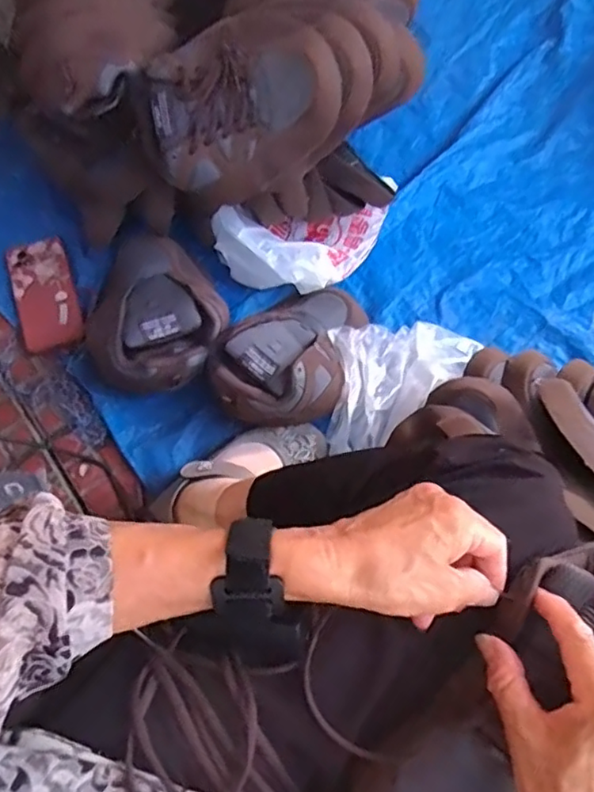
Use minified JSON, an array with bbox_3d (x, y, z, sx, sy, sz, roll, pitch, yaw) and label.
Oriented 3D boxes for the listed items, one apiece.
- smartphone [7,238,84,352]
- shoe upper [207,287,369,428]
[{"bbox_3d":[-0.334,-0.134,0.803,0.080,0.013,0.160,-19,72,-8],"label":"smartphone"},{"bbox_3d":[0.003,-0.054,0.736,0.145,0.089,0.226,38,74,11],"label":"shoe upper"}]

